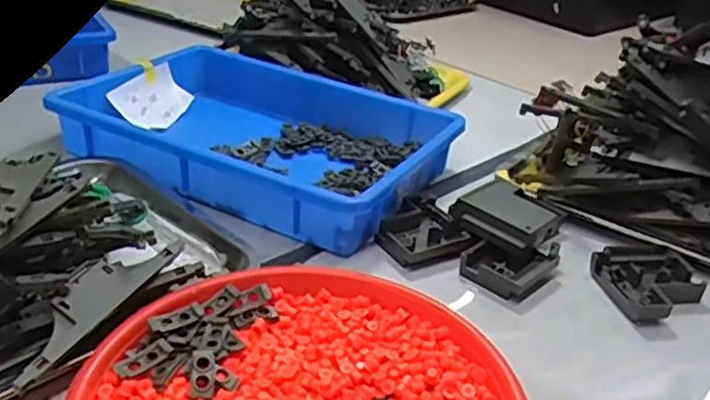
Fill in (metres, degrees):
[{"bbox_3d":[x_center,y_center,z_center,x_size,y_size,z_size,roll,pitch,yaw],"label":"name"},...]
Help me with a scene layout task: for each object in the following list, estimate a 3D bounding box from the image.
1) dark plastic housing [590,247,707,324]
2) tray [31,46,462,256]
[{"bbox_3d":[0.238,0.064,0.557,0.094,0.022,0.076,-17,36,-33],"label":"dark plastic housing"},{"bbox_3d":[-0.097,-0.070,0.713,0.358,0.071,0.258,18,32,22],"label":"tray"}]

